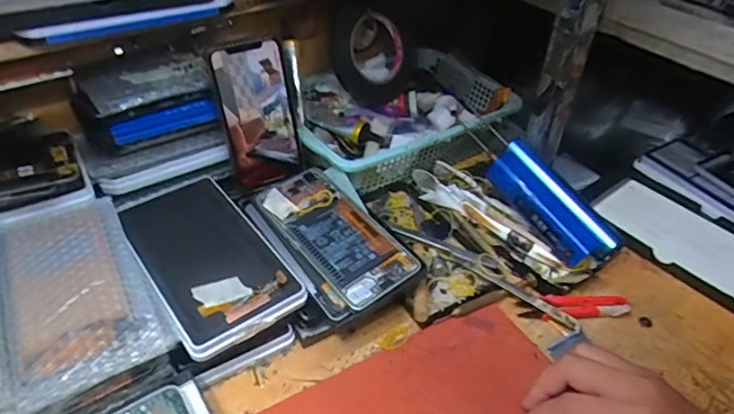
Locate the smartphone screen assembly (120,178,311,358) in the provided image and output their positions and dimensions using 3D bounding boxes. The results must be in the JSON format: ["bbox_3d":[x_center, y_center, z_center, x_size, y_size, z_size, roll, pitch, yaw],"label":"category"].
[{"bbox_3d":[-0.141,0.037,0.445,0.101,0.014,0.186,-26,55,-30],"label":"smartphone screen assembly"}]

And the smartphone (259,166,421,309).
[{"bbox_3d":[-0.030,0.022,0.464,0.073,0.006,0.159,-32,58,-24],"label":"smartphone"}]

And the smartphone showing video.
[{"bbox_3d":[-0.106,-0.091,0.504,0.076,0.140,0.011,-20,31,-19],"label":"smartphone showing video"}]

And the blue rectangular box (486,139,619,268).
[{"bbox_3d":[0.186,-0.002,0.527,0.055,0.045,0.146,-28,68,-30],"label":"blue rectangular box"}]

